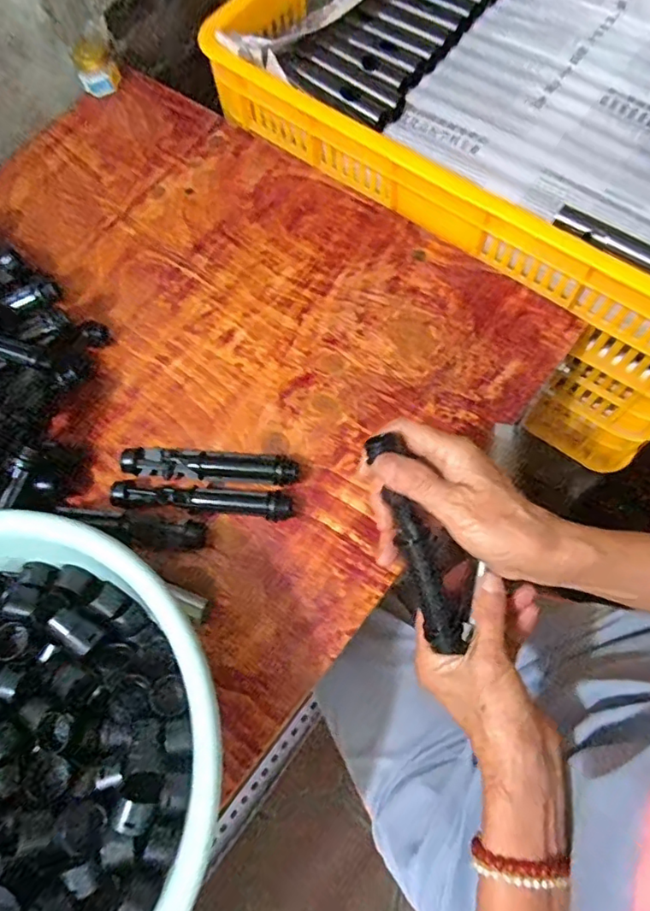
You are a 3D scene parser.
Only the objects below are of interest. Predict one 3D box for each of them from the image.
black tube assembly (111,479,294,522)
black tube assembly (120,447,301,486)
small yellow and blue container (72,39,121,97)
[{"bbox_3d":[-0.099,0.036,0.444,0.145,0.019,0.022,4,70,4],"label":"black tube assembly"},{"bbox_3d":[-0.093,0.008,0.450,0.140,0.019,0.025,4,70,4],"label":"black tube assembly"},{"bbox_3d":[-0.261,-0.443,0.629,0.043,0.037,0.036,-21,70,-6],"label":"small yellow and blue container"}]

